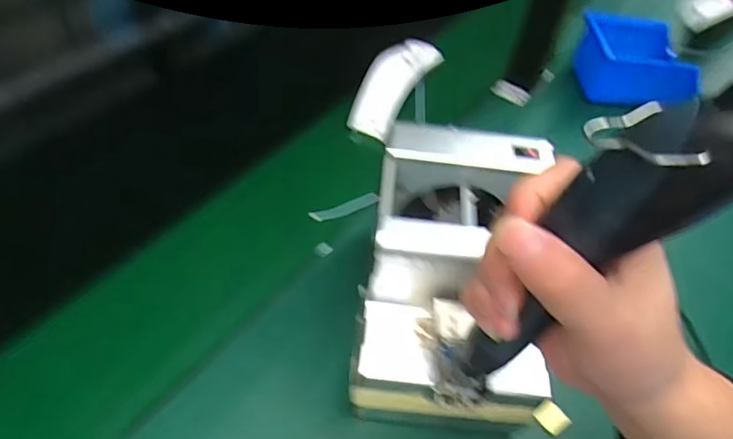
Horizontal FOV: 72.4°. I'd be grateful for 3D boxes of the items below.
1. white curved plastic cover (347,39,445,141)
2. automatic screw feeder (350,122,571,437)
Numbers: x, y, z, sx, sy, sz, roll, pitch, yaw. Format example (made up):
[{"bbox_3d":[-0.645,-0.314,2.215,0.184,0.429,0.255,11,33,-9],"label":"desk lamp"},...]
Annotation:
[{"bbox_3d":[0.037,-0.172,0.632,0.064,0.036,0.199,23,51,14],"label":"white curved plastic cover"},{"bbox_3d":[0.067,0.046,0.378,0.134,0.146,0.187,6,49,-1],"label":"automatic screw feeder"}]

